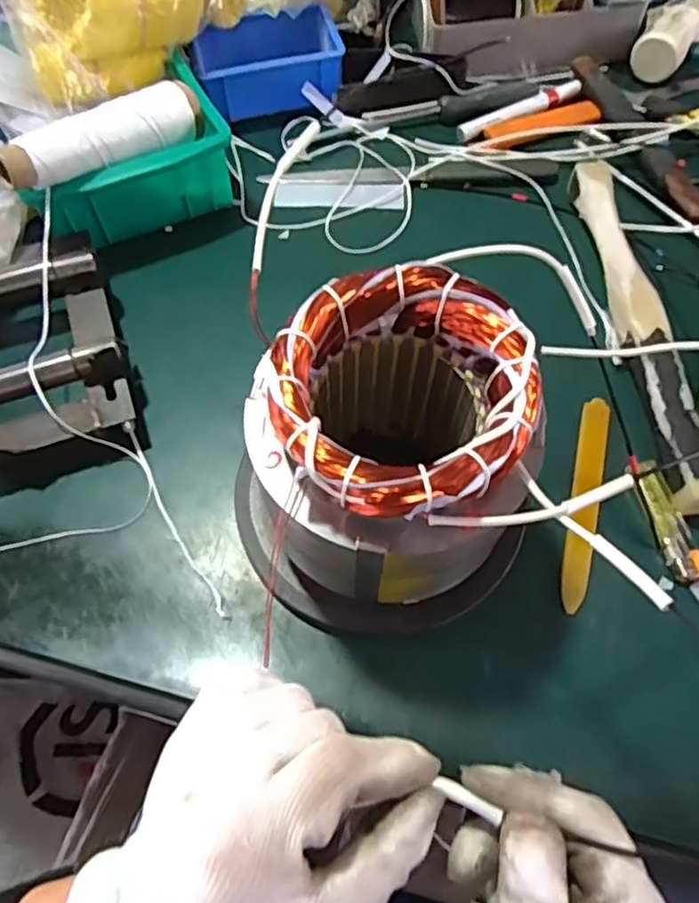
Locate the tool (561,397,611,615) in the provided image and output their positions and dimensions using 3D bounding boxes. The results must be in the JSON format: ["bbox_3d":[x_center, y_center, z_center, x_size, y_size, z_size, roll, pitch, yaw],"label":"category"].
[{"bbox_3d":[0.166,0.031,0.454,0.020,0.006,0.165,14,63,9],"label":"tool"}]

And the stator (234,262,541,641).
[{"bbox_3d":[0.027,0.019,0.368,0.145,0.175,0.148,-1,62,1],"label":"stator"}]

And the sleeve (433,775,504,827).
[{"bbox_3d":[0.044,0.129,0.240,0.023,0.004,0.006,23,64,25],"label":"sleeve"}]

